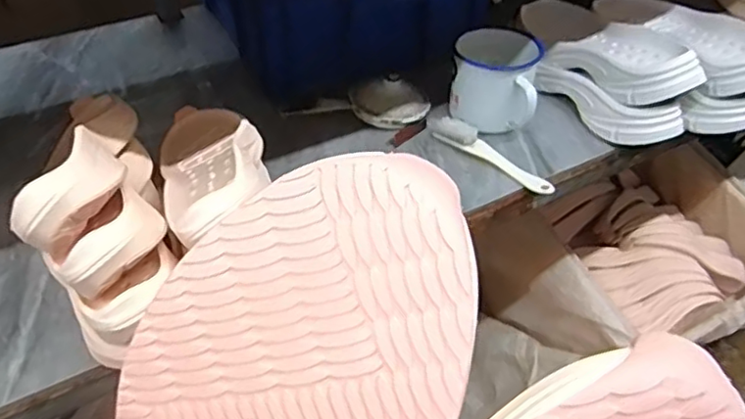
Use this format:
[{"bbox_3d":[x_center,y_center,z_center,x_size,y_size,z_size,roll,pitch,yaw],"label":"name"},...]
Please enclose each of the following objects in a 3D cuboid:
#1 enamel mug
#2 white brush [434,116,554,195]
[{"bbox_3d":[0.151,-0.160,0.774,0.099,0.086,0.099,1,43,-1],"label":"enamel mug"},{"bbox_3d":[0.136,-0.069,0.734,0.024,0.029,0.174,-32,52,-31],"label":"white brush"}]

